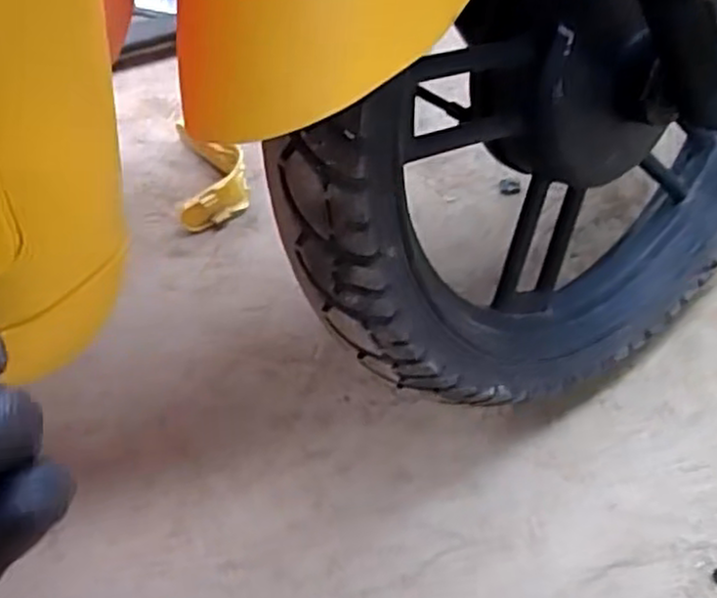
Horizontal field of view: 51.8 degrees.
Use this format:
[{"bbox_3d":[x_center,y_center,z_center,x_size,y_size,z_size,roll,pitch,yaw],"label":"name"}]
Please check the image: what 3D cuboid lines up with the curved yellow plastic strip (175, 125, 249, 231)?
[{"bbox_3d":[-0.118,-0.107,0.591,0.054,0.036,0.104,-7,60,-1],"label":"curved yellow plastic strip"}]

